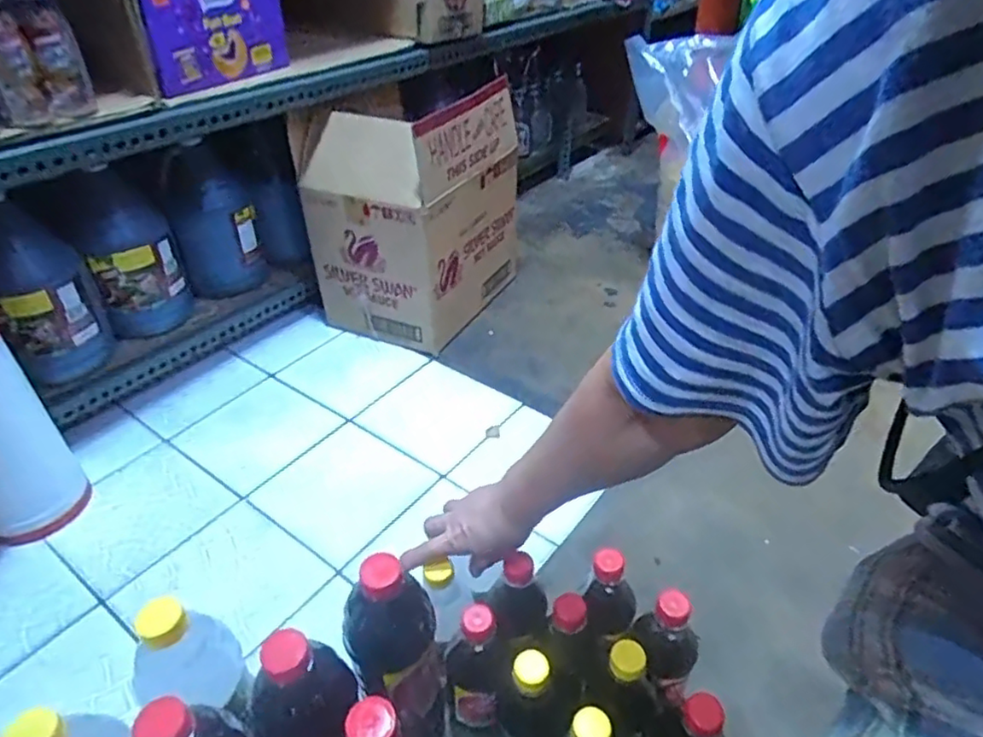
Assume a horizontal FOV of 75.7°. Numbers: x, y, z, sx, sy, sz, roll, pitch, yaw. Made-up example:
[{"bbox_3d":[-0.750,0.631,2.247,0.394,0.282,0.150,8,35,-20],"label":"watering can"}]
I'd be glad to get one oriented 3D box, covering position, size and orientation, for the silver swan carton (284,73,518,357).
[{"bbox_3d":[-0.153,-0.293,1.194,0.282,0.403,0.325,17,41,21],"label":"silver swan carton"}]

